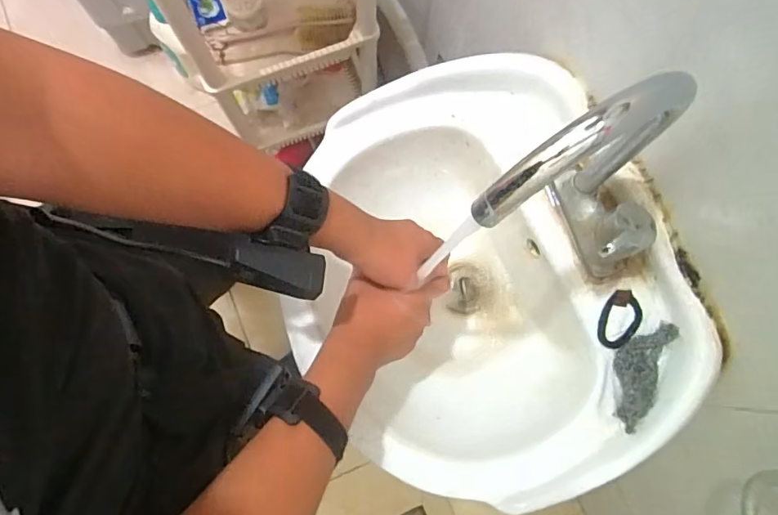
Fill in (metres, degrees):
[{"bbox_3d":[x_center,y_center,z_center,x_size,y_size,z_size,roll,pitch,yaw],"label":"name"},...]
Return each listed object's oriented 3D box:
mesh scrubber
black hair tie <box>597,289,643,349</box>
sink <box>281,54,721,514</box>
[{"bbox_3d":[0.253,0.115,0.512,0.048,0.030,0.114,22,78,3],"label":"mesh scrubber"},{"bbox_3d":[0.243,0.065,0.536,0.040,0.009,0.062,35,79,6],"label":"black hair tie"},{"bbox_3d":[0.084,0.034,0.592,0.371,0.165,0.450,-22,79,-6],"label":"sink"}]

